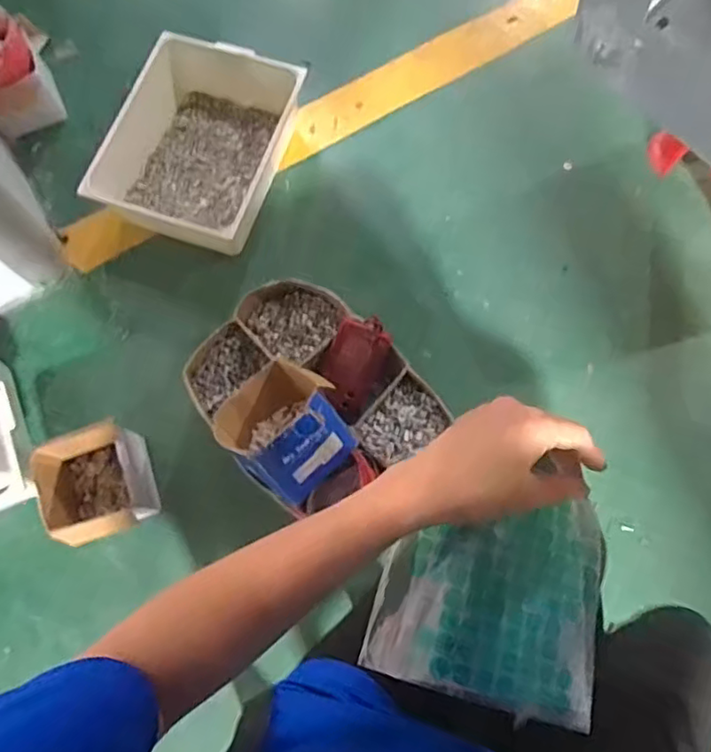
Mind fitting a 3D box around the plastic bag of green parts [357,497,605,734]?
[{"bbox_3d":[0.086,0.134,0.379,0.136,0.041,0.122,13,74,5],"label":"plastic bag of green parts"}]

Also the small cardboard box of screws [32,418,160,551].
[{"bbox_3d":[-0.397,0.164,0.938,0.150,0.102,0.175,-11,73,-2],"label":"small cardboard box of screws"}]

